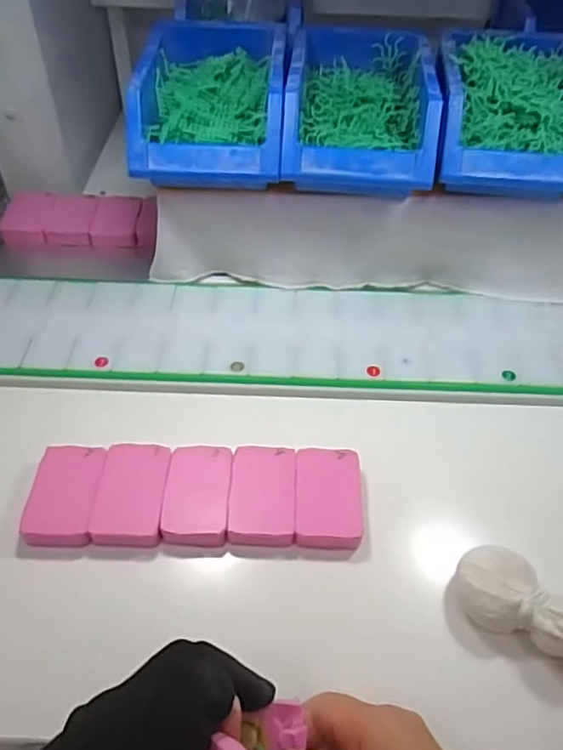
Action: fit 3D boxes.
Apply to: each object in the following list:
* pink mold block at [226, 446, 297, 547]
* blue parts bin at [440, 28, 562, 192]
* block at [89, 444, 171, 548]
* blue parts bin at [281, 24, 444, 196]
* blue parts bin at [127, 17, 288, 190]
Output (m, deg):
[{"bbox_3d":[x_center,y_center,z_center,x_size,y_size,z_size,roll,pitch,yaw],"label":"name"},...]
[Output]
[{"bbox_3d":[-0.013,0.084,0.422,0.045,0.012,0.071,2,48,0],"label":"pink mold block"},{"bbox_3d":[0.197,-0.234,0.517,0.124,0.068,0.169,5,48,2],"label":"blue parts bin"},{"bbox_3d":[-0.104,0.083,0.419,0.045,0.012,0.073,2,48,0],"label":"block"},{"bbox_3d":[0.067,-0.230,0.526,0.122,0.077,0.182,4,48,2],"label":"blue parts bin"},{"bbox_3d":[-0.058,-0.238,0.524,0.121,0.073,0.179,2,48,0],"label":"blue parts bin"}]

